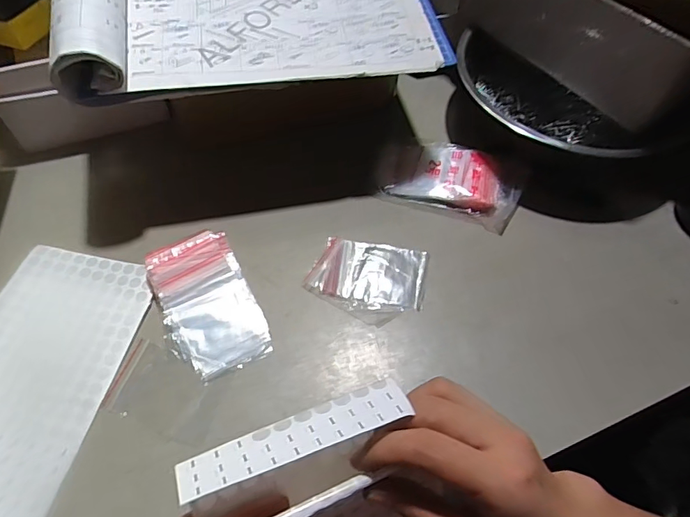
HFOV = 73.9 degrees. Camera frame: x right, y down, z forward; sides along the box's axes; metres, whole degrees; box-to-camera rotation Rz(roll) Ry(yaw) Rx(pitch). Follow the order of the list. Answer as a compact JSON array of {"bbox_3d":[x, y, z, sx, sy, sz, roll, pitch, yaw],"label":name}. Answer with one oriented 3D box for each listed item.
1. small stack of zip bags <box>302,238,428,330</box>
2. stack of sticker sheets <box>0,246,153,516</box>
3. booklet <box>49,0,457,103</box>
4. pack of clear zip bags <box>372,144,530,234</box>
[{"bbox_3d":[0.020,0.019,0.412,0.100,0.007,0.080,11,58,6],"label":"small stack of zip bags"},{"bbox_3d":[-0.248,0.102,0.344,0.123,0.016,0.251,15,54,0],"label":"stack of sticker sheets"},{"bbox_3d":[-0.078,-0.248,0.415,0.321,0.070,0.225,-12,56,-8],"label":"booklet"},{"bbox_3d":[0.109,-0.086,0.478,0.143,0.018,0.099,22,60,12],"label":"pack of clear zip bags"}]

